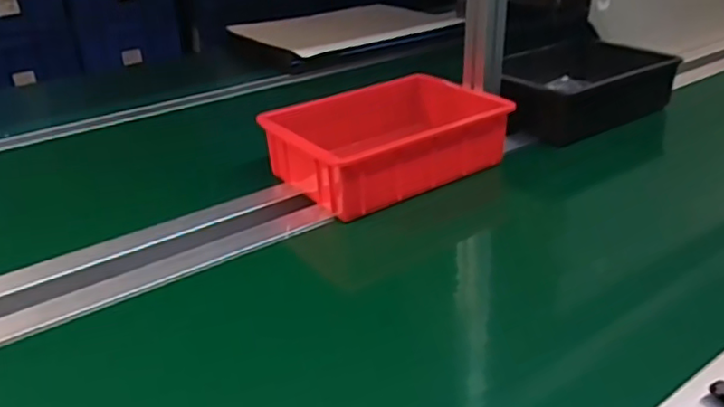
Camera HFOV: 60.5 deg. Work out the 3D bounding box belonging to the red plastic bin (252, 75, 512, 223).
[{"bbox_3d":[0.035,-0.090,0.862,0.285,0.082,0.211,-22,34,-33],"label":"red plastic bin"}]

